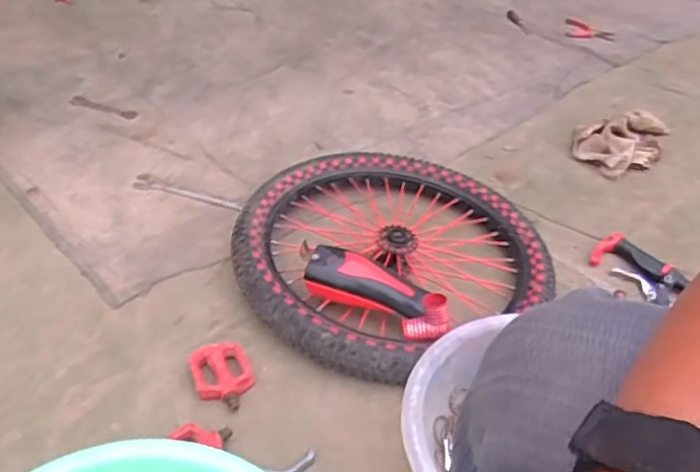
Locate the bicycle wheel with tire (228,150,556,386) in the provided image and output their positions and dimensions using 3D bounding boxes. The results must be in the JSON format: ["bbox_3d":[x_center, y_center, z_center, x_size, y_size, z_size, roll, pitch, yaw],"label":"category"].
[{"bbox_3d":[0.053,0.019,1.071,0.482,0.053,0.457,4,39,-4],"label":"bicycle wheel with tire"}]

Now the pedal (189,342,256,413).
[{"bbox_3d":[-0.165,0.183,0.868,0.075,0.031,0.093,-8,41,-19],"label":"pedal"}]

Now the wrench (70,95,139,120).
[{"bbox_3d":[-0.517,-0.270,1.401,0.153,0.006,0.036,15,39,9],"label":"wrench"}]

